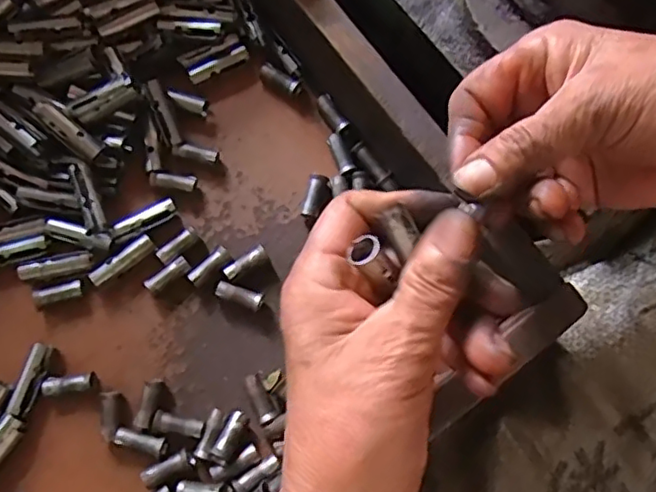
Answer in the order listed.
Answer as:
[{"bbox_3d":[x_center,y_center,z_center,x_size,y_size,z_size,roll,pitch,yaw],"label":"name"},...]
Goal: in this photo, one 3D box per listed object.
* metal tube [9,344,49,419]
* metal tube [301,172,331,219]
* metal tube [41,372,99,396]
[{"bbox_3d":[-0.151,0.068,0.310,0.008,0.012,0.036,18,78,4],"label":"metal tube"},{"bbox_3d":[-0.006,-0.027,0.339,0.012,0.009,0.025,14,77,3],"label":"metal tube"},{"bbox_3d":[-0.131,0.070,0.310,0.025,0.009,0.009,-7,77,-1],"label":"metal tube"}]

